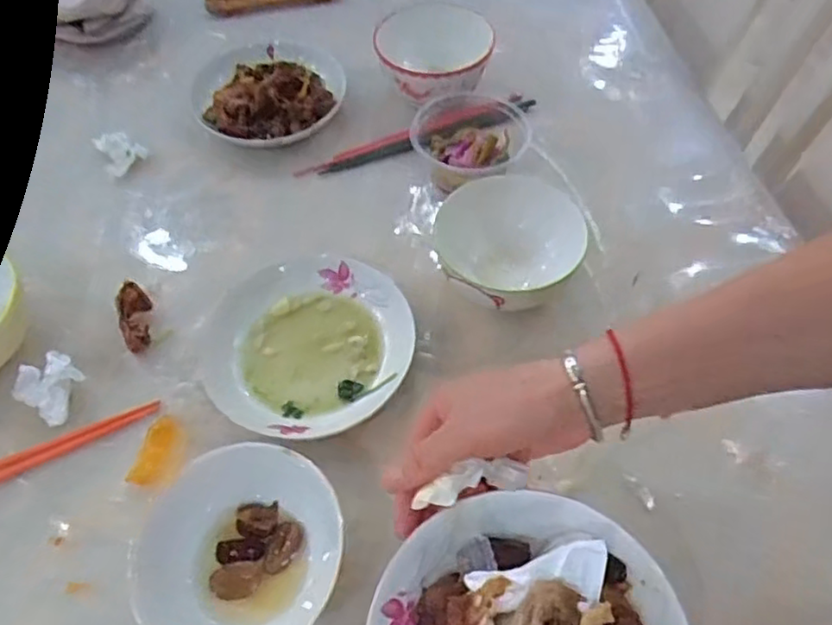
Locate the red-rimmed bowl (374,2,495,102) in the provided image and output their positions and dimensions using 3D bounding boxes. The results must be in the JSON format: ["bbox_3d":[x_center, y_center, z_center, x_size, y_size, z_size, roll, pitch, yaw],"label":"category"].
[{"bbox_3d":[0.018,-0.265,0.699,0.114,0.063,0.110,-1,57,1],"label":"red-rimmed bowl"}]

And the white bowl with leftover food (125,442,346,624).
[{"bbox_3d":[-0.111,0.161,0.430,0.124,0.059,0.128,-1,57,1],"label":"white bowl with leftover food"}]

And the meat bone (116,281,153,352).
[{"bbox_3d":[-0.239,0.004,0.560,0.024,0.023,0.059,-15,58,-8],"label":"meat bone"}]

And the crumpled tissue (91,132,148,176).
[{"bbox_3d":[-0.307,-0.170,0.674,0.045,0.020,0.055,-37,63,-20],"label":"crumpled tissue"}]

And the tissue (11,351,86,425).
[{"bbox_3d":[-0.294,0.056,0.523,0.060,0.033,0.045,33,64,21],"label":"tissue"}]

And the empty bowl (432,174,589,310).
[{"bbox_3d":[0.076,-0.055,0.561,0.114,0.072,0.127,-2,57,1],"label":"empty bowl"}]

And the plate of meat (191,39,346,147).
[{"bbox_3d":[-0.161,-0.246,0.712,0.159,0.036,0.170,-1,57,1],"label":"plate of meat"}]

